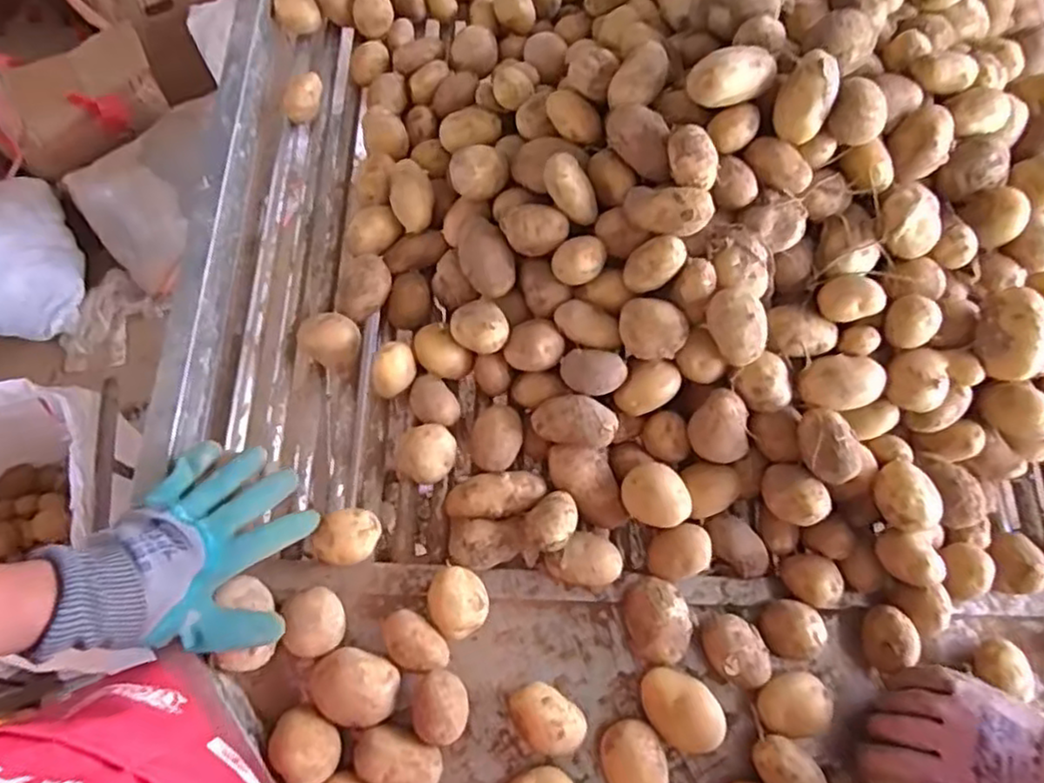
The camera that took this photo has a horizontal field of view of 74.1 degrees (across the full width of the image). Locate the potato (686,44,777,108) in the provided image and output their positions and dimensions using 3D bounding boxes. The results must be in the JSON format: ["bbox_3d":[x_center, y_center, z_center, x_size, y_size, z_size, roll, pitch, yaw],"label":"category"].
[{"bbox_3d":[0.160,-0.239,0.522,0.069,0.030,0.030,-14,67,-10],"label":"potato"}]

